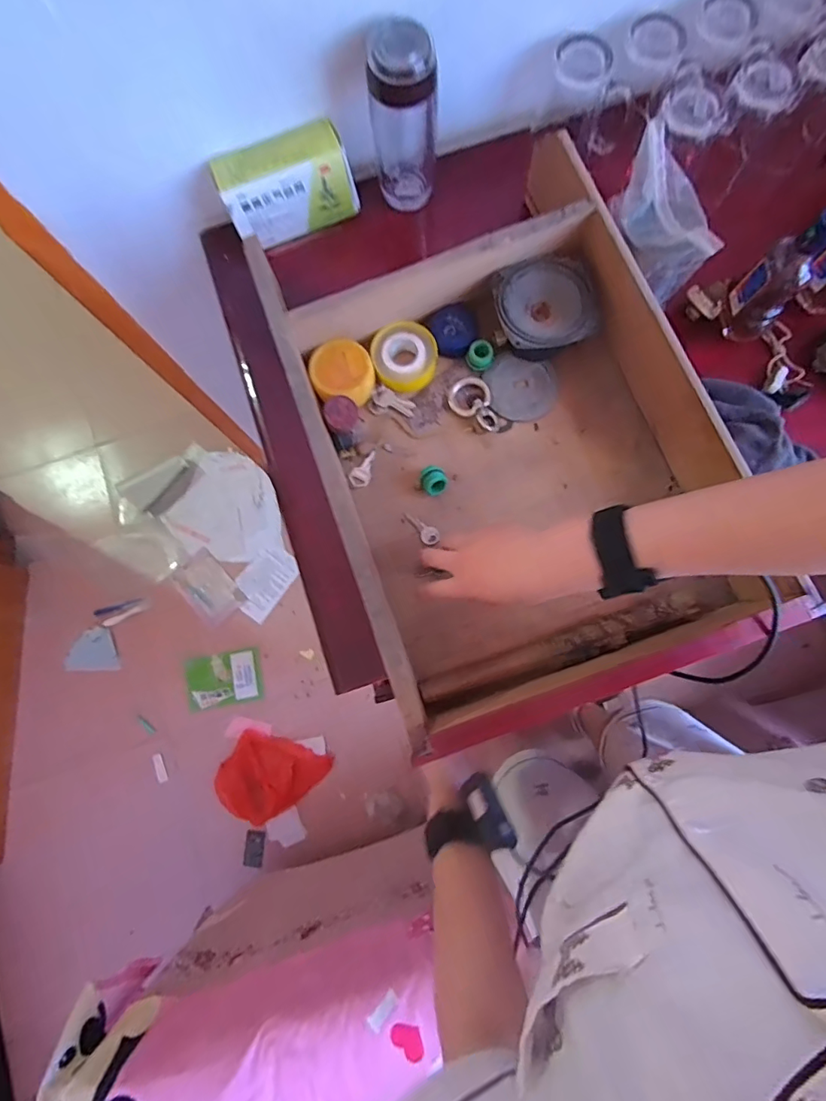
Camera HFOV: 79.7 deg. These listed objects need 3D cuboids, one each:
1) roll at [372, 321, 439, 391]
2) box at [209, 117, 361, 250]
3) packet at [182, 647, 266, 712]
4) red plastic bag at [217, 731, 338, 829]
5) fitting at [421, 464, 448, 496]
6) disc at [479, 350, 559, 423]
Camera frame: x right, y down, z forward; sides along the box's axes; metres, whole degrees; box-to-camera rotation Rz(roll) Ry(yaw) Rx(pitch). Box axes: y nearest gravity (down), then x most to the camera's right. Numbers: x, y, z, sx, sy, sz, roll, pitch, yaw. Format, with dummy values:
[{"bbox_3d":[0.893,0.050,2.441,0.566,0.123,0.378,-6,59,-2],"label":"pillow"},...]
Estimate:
[{"bbox_3d":[-0.008,-0.220,0.558,0.071,0.027,0.070,0,80,-1],"label":"roll"},{"bbox_3d":[-0.152,-0.439,0.594,0.152,0.084,0.065,-25,81,-2],"label":"box"},{"bbox_3d":[-0.559,0.381,1.461,0.216,0.032,0.149,-11,80,-2],"label":"packet"},{"bbox_3d":[-0.403,0.621,1.403,0.270,0.075,0.227,-39,83,-7],"label":"red plastic bag"},{"bbox_3d":[0.022,-0.076,0.542,0.027,0.022,0.029,0,80,-1],"label":"fitting"},{"bbox_3d":[0.122,-0.187,0.568,0.085,0.007,0.075,16,80,2],"label":"disc"}]

